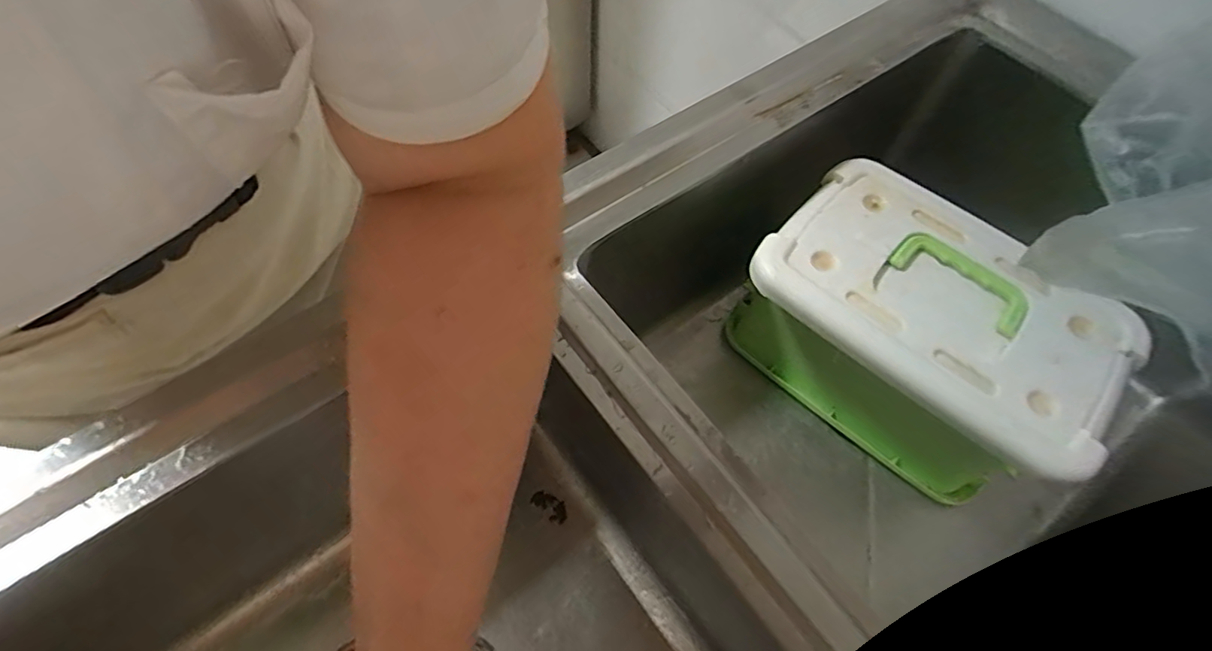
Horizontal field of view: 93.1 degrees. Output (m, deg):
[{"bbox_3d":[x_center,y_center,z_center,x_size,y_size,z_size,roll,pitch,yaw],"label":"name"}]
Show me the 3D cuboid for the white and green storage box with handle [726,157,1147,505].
[{"bbox_3d":[0.264,0.017,0.527,0.170,0.176,0.273,-41,70,-21],"label":"white and green storage box with handle"}]

